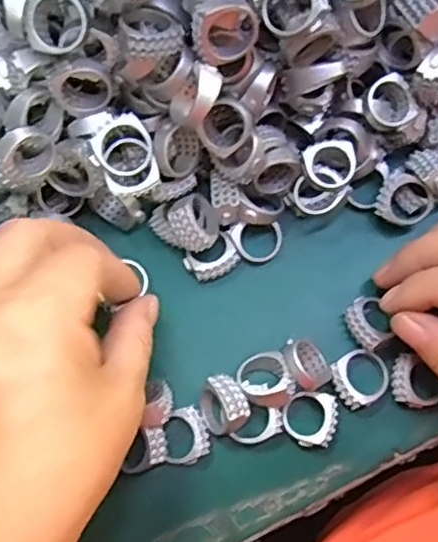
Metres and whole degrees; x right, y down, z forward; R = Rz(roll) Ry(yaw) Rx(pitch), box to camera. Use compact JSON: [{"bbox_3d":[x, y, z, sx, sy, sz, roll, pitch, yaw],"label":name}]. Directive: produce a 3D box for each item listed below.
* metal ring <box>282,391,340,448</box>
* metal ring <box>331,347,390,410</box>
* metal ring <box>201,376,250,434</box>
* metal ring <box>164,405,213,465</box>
[{"bbox_3d":[0.039,0.063,0.269,0.023,0.007,0.022,0,76,-1],"label":"metal ring"},{"bbox_3d":[0.061,0.045,0.273,0.024,0.007,0.022,-26,78,-7],"label":"metal ring"},{"bbox_3d":[0.002,0.055,0.264,0.019,0.017,0.023,-24,78,-7],"label":"metal ring"},{"bbox_3d":[-0.015,0.070,0.268,0.020,0.010,0.022,0,76,-1],"label":"metal ring"}]

